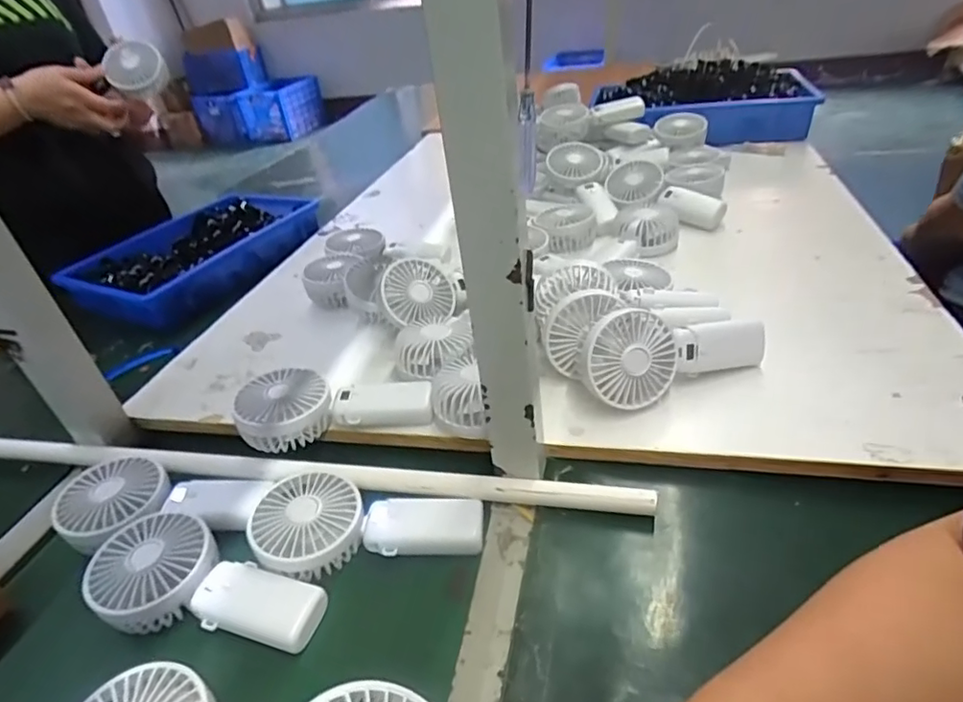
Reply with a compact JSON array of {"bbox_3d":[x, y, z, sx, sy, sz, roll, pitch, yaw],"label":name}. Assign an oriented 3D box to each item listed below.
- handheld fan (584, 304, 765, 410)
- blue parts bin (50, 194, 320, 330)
[{"bbox_3d":[0.174,0.006,0.525,0.181,0.087,0.048,2,8,-16],"label":"handheld fan"},{"bbox_3d":[-0.464,-0.158,0.920,0.236,0.068,0.359,16,42,28],"label":"blue parts bin"}]

